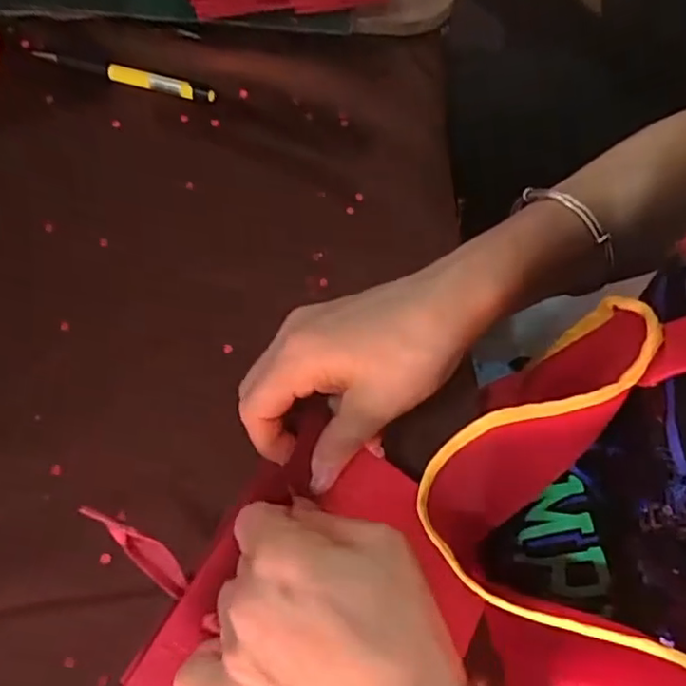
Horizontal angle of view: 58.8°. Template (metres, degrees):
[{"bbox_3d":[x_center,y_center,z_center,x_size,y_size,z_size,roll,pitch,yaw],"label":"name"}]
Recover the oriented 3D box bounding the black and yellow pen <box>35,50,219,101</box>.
[{"bbox_3d":[-0.151,-0.184,0.419,0.127,0.006,0.011,14,66,4],"label":"black and yellow pen"}]

